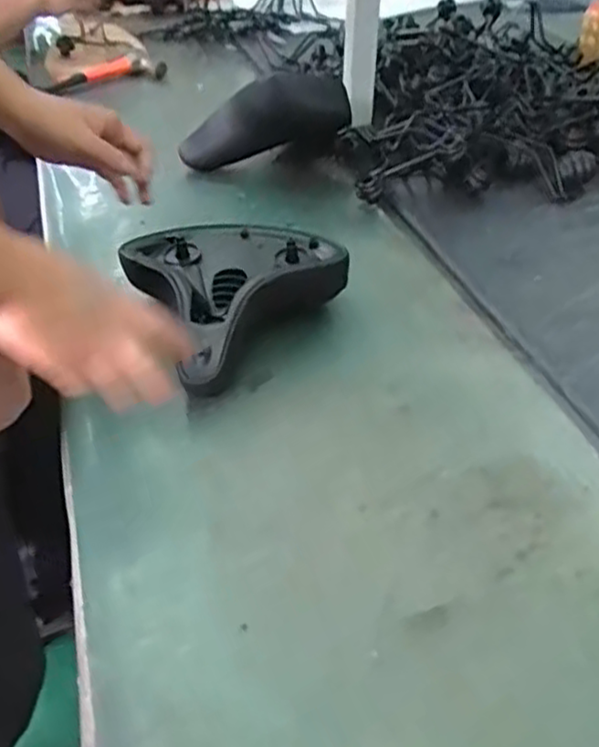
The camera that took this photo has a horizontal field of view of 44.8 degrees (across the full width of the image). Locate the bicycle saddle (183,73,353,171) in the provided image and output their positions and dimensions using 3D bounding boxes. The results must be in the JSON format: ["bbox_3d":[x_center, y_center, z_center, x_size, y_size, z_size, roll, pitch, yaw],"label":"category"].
[{"bbox_3d":[-0.039,-0.375,1.079,0.265,0.141,0.068,-19,44,-19],"label":"bicycle saddle"}]

